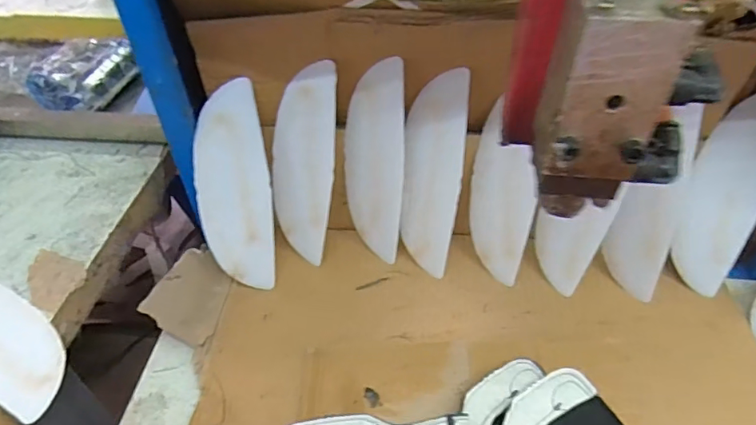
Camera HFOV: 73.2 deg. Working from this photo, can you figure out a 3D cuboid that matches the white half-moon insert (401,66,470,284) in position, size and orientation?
[{"bbox_3d":[0.057,-0.039,0.538,0.061,0.210,0.021,7,17,9],"label":"white half-moon insert"}]

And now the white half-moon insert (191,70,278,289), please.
[{"bbox_3d":[-0.151,-0.025,0.533,0.070,0.211,0.021,-5,11,-3],"label":"white half-moon insert"}]

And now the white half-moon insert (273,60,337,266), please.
[{"bbox_3d":[-0.080,-0.052,0.547,0.071,0.209,0.006,14,20,19],"label":"white half-moon insert"}]

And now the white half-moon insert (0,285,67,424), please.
[{"bbox_3d":[-0.352,0.110,0.466,0.210,0.007,0.070,25,51,24],"label":"white half-moon insert"}]

